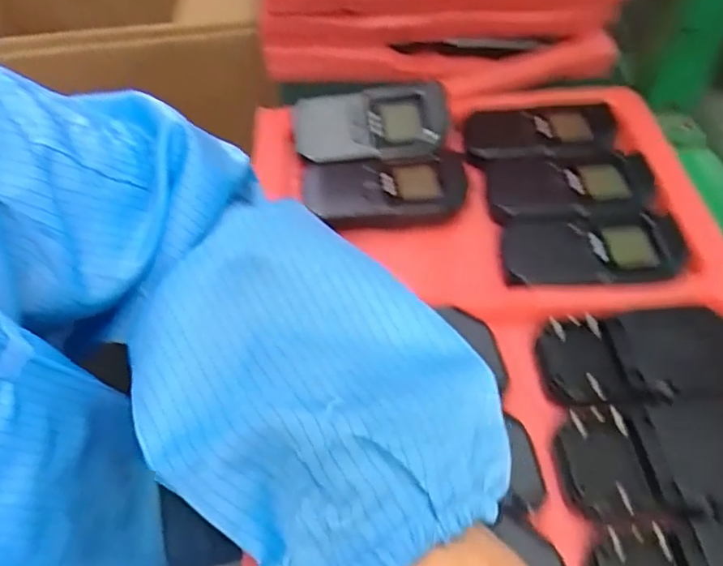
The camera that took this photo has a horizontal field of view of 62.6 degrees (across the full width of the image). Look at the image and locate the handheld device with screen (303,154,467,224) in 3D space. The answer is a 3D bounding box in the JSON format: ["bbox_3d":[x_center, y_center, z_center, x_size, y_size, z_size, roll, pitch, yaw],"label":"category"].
[{"bbox_3d":[0.016,-0.067,0.423,0.114,0.020,0.053,-1,52,2],"label":"handheld device with screen"}]

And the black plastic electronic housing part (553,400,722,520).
[{"bbox_3d":[0.161,0.088,0.300,0.118,0.014,0.056,-5,52,-1],"label":"black plastic electronic housing part"}]

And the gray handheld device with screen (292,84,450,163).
[{"bbox_3d":[0.007,-0.118,0.438,0.114,0.018,0.065,-7,71,0],"label":"gray handheld device with screen"}]

